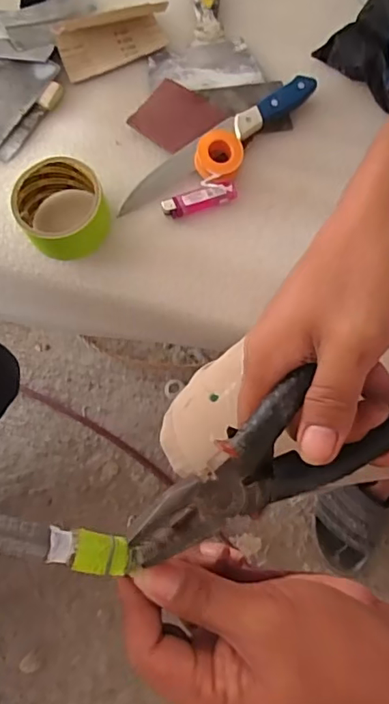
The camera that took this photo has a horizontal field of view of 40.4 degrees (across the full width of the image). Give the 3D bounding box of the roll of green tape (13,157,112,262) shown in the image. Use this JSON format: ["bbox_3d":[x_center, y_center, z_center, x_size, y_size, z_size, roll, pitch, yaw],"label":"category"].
[{"bbox_3d":[-0.129,-0.138,0.522,0.083,0.057,0.080,0,73,1],"label":"roll of green tape"}]

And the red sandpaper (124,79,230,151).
[{"bbox_3d":[-0.018,-0.257,0.579,0.079,0.013,0.078,36,77,11],"label":"red sandpaper"}]

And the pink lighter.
[{"bbox_3d":[0.005,-0.159,0.547,0.078,0.010,0.022,-20,74,-5],"label":"pink lighter"}]

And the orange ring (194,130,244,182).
[{"bbox_3d":[0.026,-0.204,0.555,0.049,0.026,0.048,0,73,1],"label":"orange ring"}]

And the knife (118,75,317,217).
[{"bbox_3d":[0.024,-0.229,0.568,0.256,0.018,0.033,-37,76,-10],"label":"knife"}]

